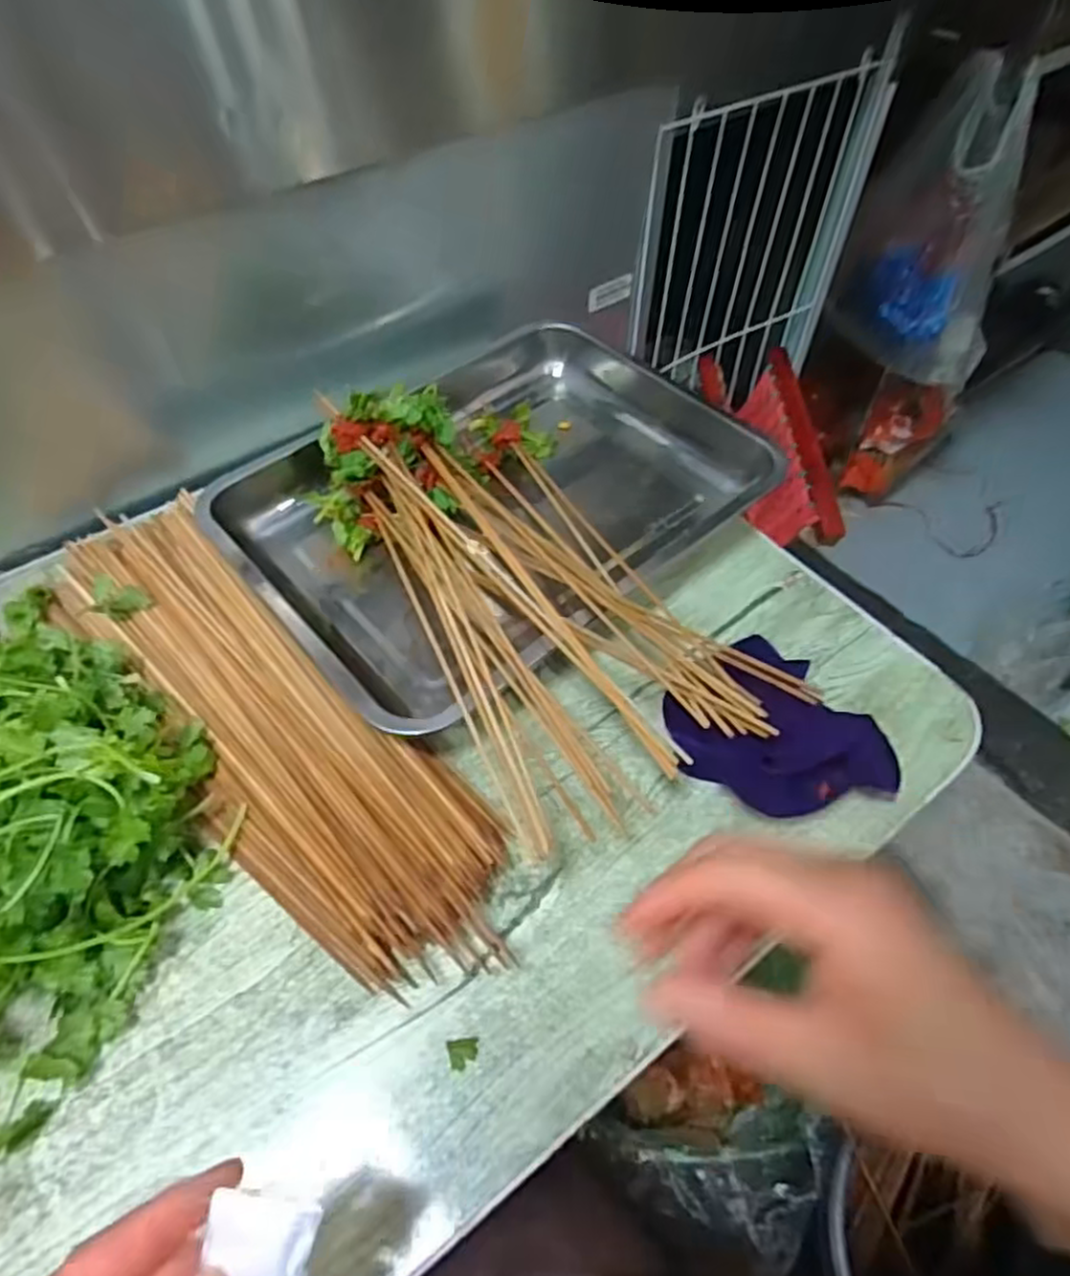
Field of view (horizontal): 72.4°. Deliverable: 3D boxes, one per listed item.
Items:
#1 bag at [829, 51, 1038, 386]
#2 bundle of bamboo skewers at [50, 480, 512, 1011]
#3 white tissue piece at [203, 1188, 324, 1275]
[{"bbox_3d":[0.715,-0.722,1.295,0.155,0.438,0.276,-14,55,-10],"label":"bag"},{"bbox_3d":[-0.183,0.043,0.479,0.114,0.029,0.430,-38,63,-24],"label":"bundle of bamboo skewers"},{"bbox_3d":[-0.084,0.188,0.224,0.032,0.004,0.033,10,88,3],"label":"white tissue piece"}]

